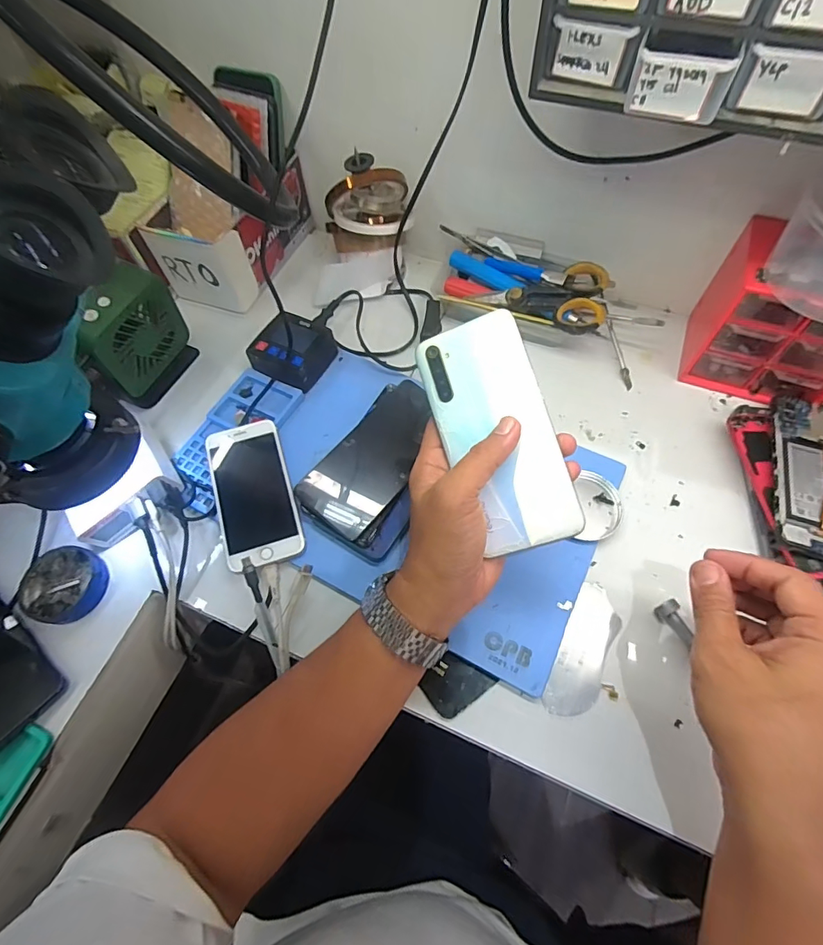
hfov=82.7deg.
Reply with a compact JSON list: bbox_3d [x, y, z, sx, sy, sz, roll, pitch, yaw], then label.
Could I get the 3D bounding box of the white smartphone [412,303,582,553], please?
[{"bbox_3d":[0.057,-0.027,0.315,0.070,0.009,0.157,-19,83,14],"label":"white smartphone"}]

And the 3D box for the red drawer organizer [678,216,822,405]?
[{"bbox_3d":[0.349,-0.140,0.437,0.132,0.120,0.098,22,65,13],"label":"red drawer organizer"}]

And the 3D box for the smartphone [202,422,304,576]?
[{"bbox_3d":[-0.139,0.016,0.408,0.065,0.008,0.133,-20,64,-7],"label":"smartphone"}]

